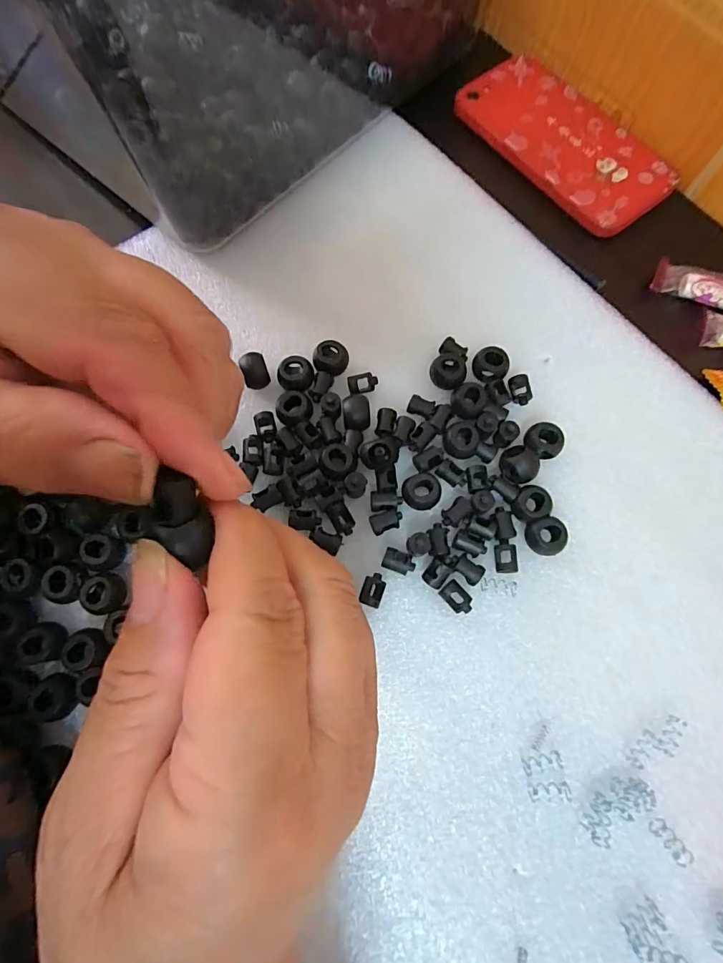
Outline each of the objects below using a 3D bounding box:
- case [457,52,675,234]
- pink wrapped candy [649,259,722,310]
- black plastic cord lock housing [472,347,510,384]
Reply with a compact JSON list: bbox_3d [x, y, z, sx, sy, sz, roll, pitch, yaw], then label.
[{"bbox_3d":[0.129,-0.218,0.285,0.073,0.011,0.139,-35,77,-10],"label":"case"},{"bbox_3d":[0.197,-0.108,0.250,0.062,0.006,0.021,20,74,5],"label":"pink wrapped candy"},{"bbox_3d":[0.065,-0.058,0.228,0.017,0.012,0.017,0,73,-1],"label":"black plastic cord lock housing"}]

